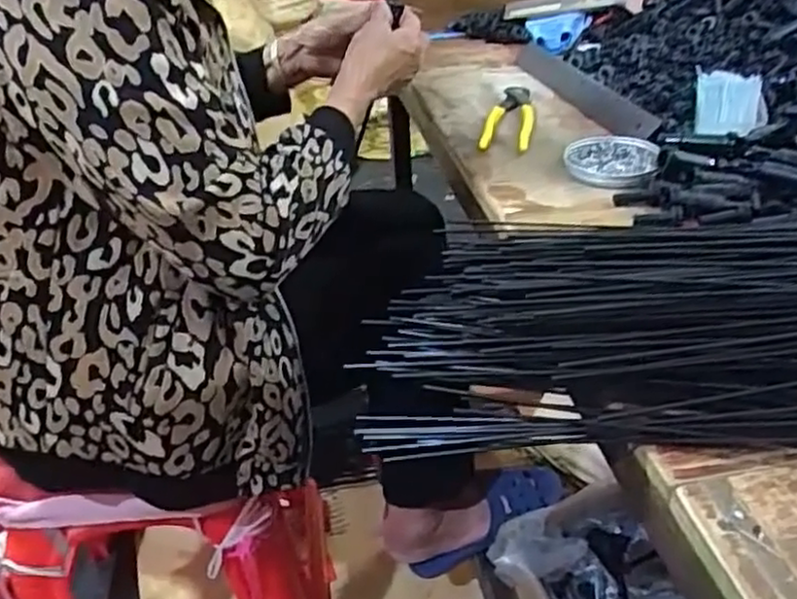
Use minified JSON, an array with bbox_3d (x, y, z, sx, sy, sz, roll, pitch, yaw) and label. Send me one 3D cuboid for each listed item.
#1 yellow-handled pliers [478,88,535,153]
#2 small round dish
[{"bbox_3d":[0.125,-0.201,0.790,0.050,0.019,0.163,4,36,13],"label":"yellow-handled pliers"},{"bbox_3d":[0.202,-0.135,0.680,0.084,0.013,0.089,8,37,19],"label":"small round dish"}]

